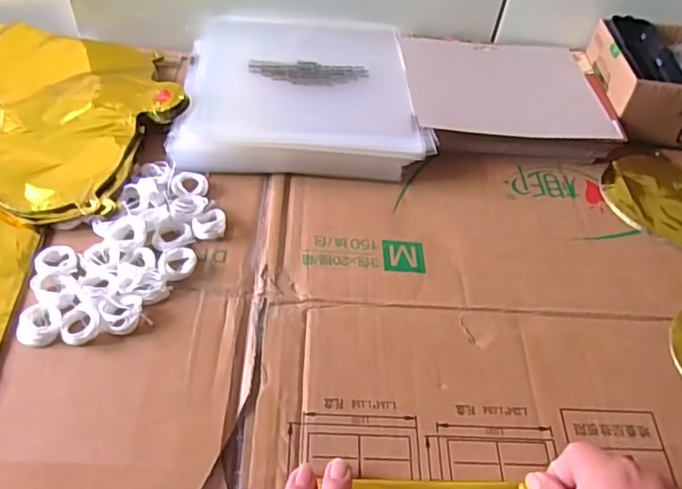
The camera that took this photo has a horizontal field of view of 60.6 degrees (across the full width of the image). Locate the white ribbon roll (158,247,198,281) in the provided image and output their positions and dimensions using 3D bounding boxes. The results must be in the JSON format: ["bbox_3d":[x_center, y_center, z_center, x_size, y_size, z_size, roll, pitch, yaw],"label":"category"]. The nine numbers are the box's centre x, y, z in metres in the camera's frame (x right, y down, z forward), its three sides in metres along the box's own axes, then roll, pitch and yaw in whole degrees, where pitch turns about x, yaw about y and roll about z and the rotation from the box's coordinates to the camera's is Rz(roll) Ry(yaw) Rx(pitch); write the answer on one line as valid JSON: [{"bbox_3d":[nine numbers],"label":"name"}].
[{"bbox_3d":[-0.121,0.013,0.433,0.027,0.009,0.031,-8,51,-13],"label":"white ribbon roll"}]

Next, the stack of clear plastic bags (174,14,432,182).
[{"bbox_3d":[-0.040,-0.147,0.570,0.217,0.037,0.208,1,47,-6],"label":"stack of clear plastic bags"}]

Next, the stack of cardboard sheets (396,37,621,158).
[{"bbox_3d":[0.165,-0.159,0.606,0.185,0.035,0.186,2,49,-5],"label":"stack of cardboard sheets"}]

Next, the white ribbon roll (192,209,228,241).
[{"bbox_3d":[-0.104,-0.017,0.463,0.024,0.008,0.028,1,49,-6],"label":"white ribbon roll"}]

